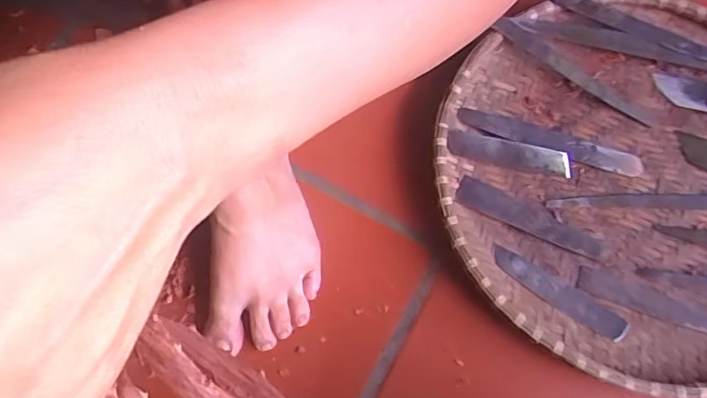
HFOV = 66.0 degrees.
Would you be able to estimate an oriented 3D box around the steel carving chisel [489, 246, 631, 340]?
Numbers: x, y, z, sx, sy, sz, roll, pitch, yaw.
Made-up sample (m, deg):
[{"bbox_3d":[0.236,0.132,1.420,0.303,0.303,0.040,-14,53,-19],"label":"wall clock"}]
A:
[{"bbox_3d":[0.160,0.073,0.428,0.112,0.008,0.022,35,75,12],"label":"steel carving chisel"}]

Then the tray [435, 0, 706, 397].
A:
[{"bbox_3d":[0.223,-0.016,0.439,0.299,0.061,0.321,0,71,1],"label":"tray"}]

